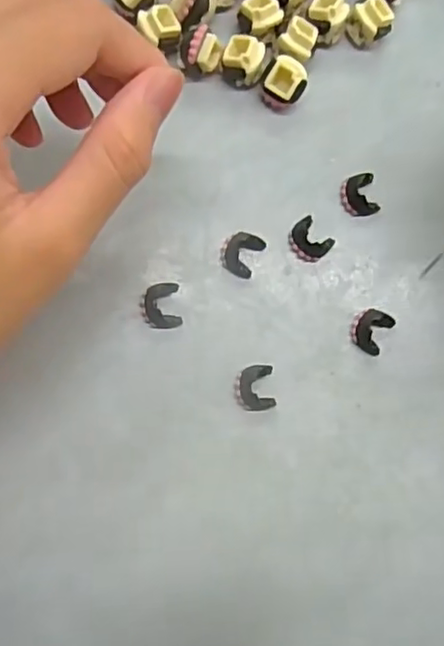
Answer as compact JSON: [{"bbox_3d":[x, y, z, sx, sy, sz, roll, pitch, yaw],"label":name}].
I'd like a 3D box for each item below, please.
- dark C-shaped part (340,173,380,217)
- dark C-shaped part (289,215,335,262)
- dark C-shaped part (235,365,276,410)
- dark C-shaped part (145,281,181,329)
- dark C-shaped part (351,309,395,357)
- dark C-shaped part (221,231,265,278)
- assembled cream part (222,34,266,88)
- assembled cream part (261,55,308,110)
[{"bbox_3d":[0.053,-0.048,0.241,0.014,0.006,0.015,-19,86,-8],"label":"dark C-shaped part"},{"bbox_3d":[0.033,-0.031,0.236,0.014,0.005,0.016,-44,89,-9],"label":"dark C-shaped part"},{"bbox_3d":[0.012,0.023,0.227,0.014,0.005,0.016,-8,84,-7],"label":"dark C-shaped part"},{"bbox_3d":[-0.021,-0.006,0.226,0.013,0.006,0.016,-7,84,-7],"label":"dark C-shaped part"},{"bbox_3d":[0.056,0.002,0.234,0.014,0.006,0.017,31,81,-2],"label":"dark C-shaped part"},{"bbox_3d":[0.007,-0.026,0.233,0.014,0.005,0.016,28,81,-2],"label":"dark C-shaped part"},{"bbox_3d":[0.008,-0.098,0.236,0.015,0.012,0.013,9,82,-5],"label":"assembled cream part"},{"bbox_3d":[0.023,-0.089,0.238,0.016,0.014,0.014,24,81,-3],"label":"assembled cream part"}]

